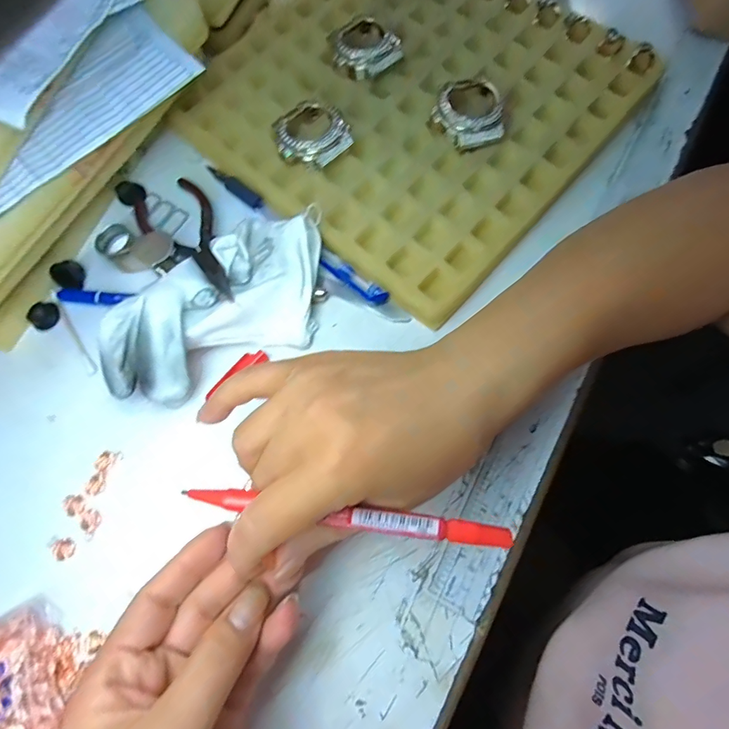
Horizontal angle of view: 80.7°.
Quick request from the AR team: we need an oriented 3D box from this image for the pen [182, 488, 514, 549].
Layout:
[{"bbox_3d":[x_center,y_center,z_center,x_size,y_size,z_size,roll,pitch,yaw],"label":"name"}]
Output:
[{"bbox_3d":[-0.009,0.060,0.173,0.131,0.005,0.008,5,73,8],"label":"pen"}]

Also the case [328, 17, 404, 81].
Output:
[{"bbox_3d":[0.001,-0.226,0.305,0.046,0.016,0.051,-11,72,0],"label":"case"}]

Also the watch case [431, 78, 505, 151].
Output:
[{"bbox_3d":[0.067,-0.161,0.280,0.042,0.016,0.045,-4,72,2],"label":"watch case"}]

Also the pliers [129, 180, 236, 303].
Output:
[{"bbox_3d":[-0.110,-0.078,0.273,0.046,0.010,0.112,-33,62,-8],"label":"pliers"}]

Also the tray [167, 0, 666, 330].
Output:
[{"bbox_3d":[0.029,-0.190,0.297,0.253,0.022,0.243,40,78,12],"label":"tray"}]

